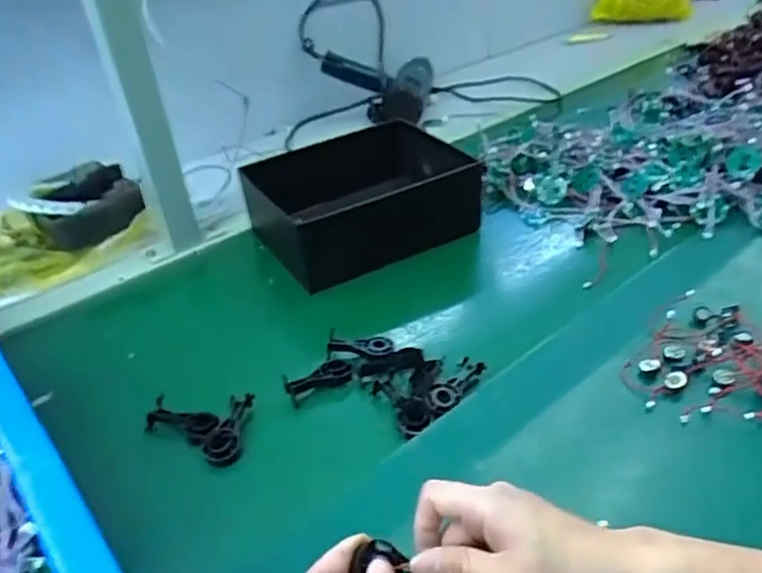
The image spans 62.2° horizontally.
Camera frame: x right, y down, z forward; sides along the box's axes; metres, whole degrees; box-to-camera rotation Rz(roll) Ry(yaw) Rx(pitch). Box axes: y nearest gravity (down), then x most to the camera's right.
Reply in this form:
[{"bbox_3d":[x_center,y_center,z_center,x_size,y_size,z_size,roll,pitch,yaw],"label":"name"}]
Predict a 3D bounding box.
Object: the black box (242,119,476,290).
[{"bbox_3d":[-0.015,-0.109,0.755,0.257,0.083,0.183,-18,35,-19],"label":"black box"}]

